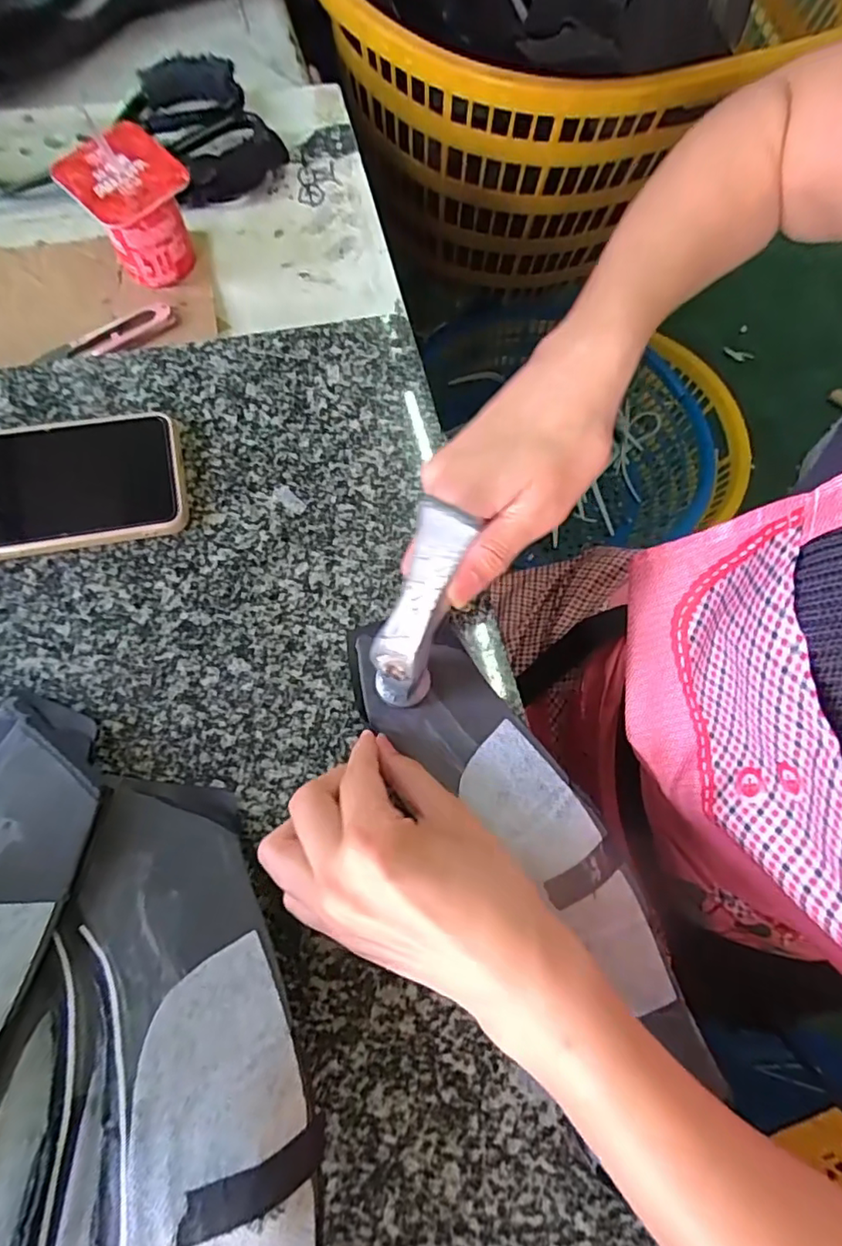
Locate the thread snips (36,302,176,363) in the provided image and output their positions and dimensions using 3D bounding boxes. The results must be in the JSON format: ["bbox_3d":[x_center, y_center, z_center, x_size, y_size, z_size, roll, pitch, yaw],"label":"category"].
[{"bbox_3d":[-0.208,-0.189,0.383,0.090,0.006,0.026,-26,79,-11],"label":"thread snips"}]

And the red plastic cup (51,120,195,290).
[{"bbox_3d":[-0.184,-0.266,0.376,0.062,0.068,0.057,-37,81,-12],"label":"red plastic cup"}]

